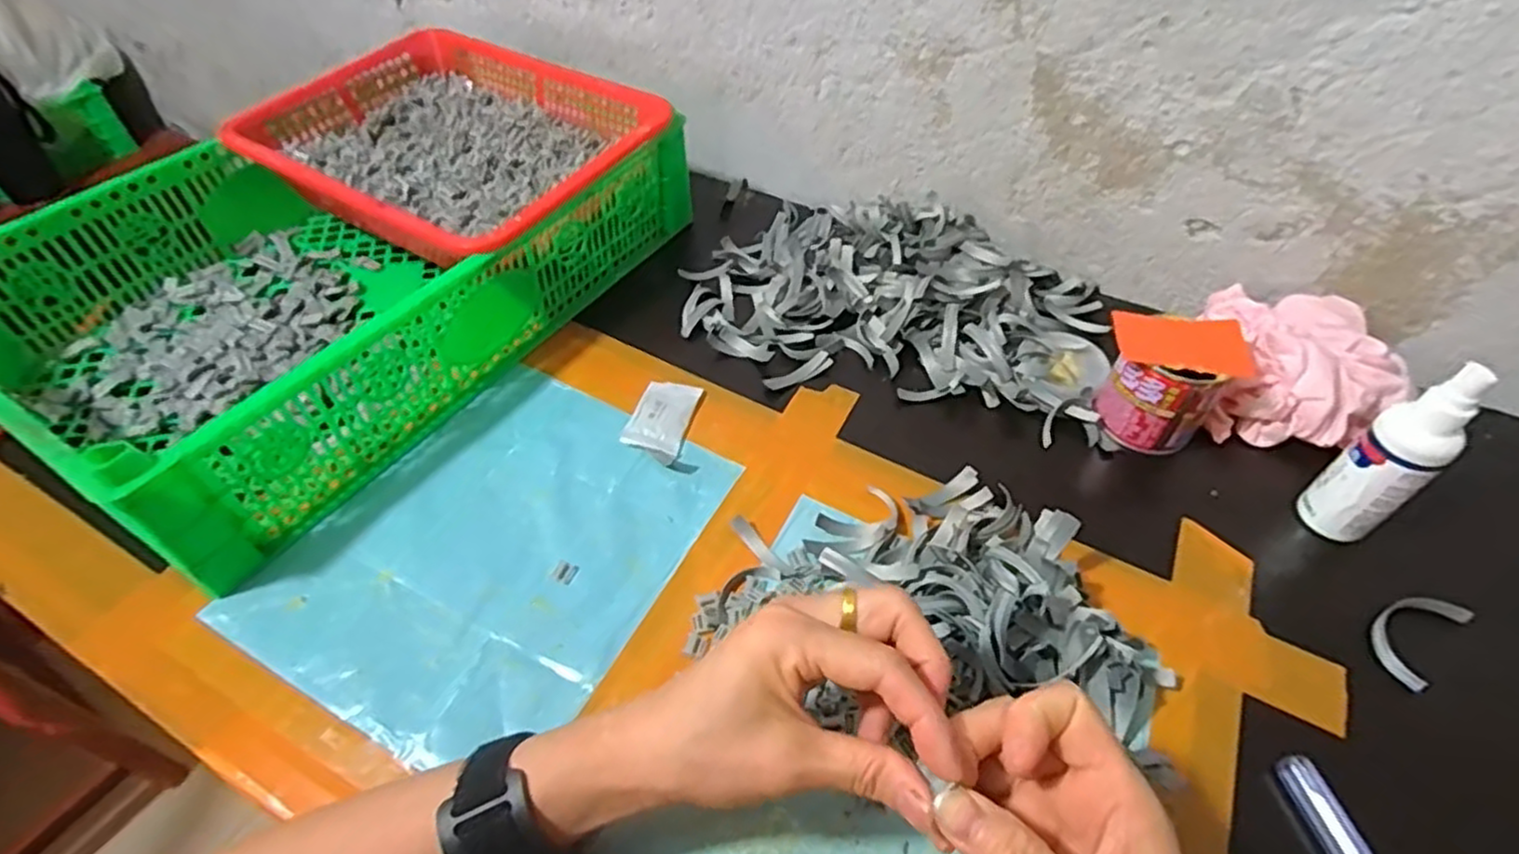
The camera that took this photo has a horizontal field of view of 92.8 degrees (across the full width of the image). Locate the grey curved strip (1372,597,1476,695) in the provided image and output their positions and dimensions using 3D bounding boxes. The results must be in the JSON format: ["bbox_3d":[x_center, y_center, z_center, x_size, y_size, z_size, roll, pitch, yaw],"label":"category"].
[{"bbox_3d":[0.366,0.116,0.405,0.066,0.014,0.033,-32,56,-26],"label":"grey curved strip"}]

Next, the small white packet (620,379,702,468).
[{"bbox_3d":[-0.068,-0.007,0.506,0.040,0.011,0.069,10,49,9],"label":"small white packet"}]

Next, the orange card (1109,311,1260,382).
[{"bbox_3d":[0.269,-0.054,0.459,0.076,0.006,0.046,4,56,8],"label":"orange card"}]

